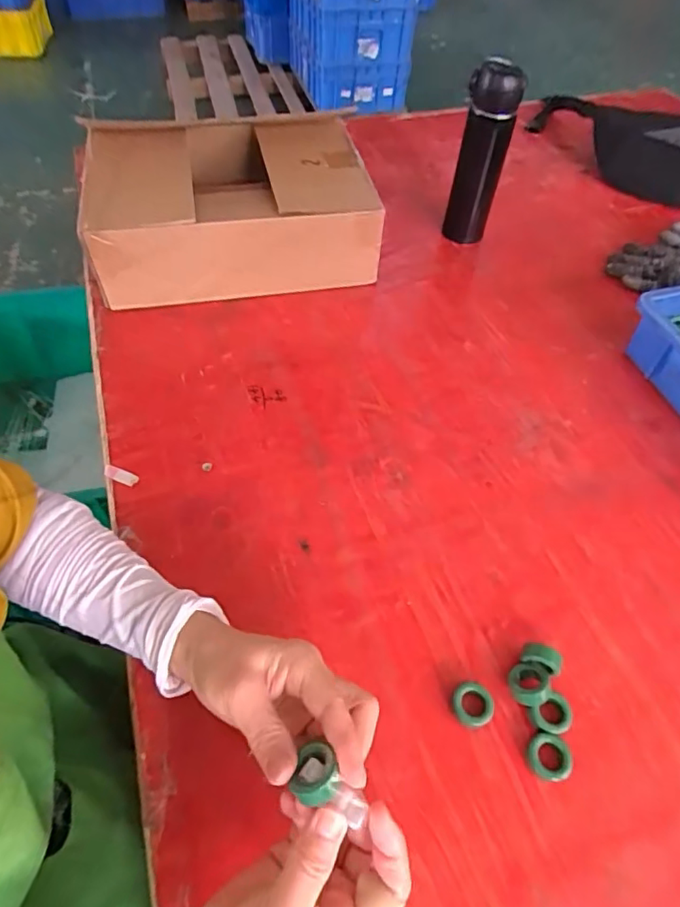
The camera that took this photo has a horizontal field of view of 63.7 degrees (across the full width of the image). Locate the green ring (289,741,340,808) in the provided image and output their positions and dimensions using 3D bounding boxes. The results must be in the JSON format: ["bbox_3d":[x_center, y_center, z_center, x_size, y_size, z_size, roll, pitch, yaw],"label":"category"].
[{"bbox_3d":[-0.012,0.178,0.303,0.023,0.010,0.031,-5,34,18],"label":"green ring"}]

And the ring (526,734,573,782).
[{"bbox_3d":[0.154,0.225,0.404,0.030,0.013,0.029,1,54,-2],"label":"ring"}]

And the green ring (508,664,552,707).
[{"bbox_3d":[0.146,0.180,0.426,0.031,0.013,0.031,-11,37,9],"label":"green ring"}]

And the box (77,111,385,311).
[{"bbox_3d":[-0.138,-0.320,0.723,0.335,0.120,0.238,-8,54,-9],"label":"box"}]

